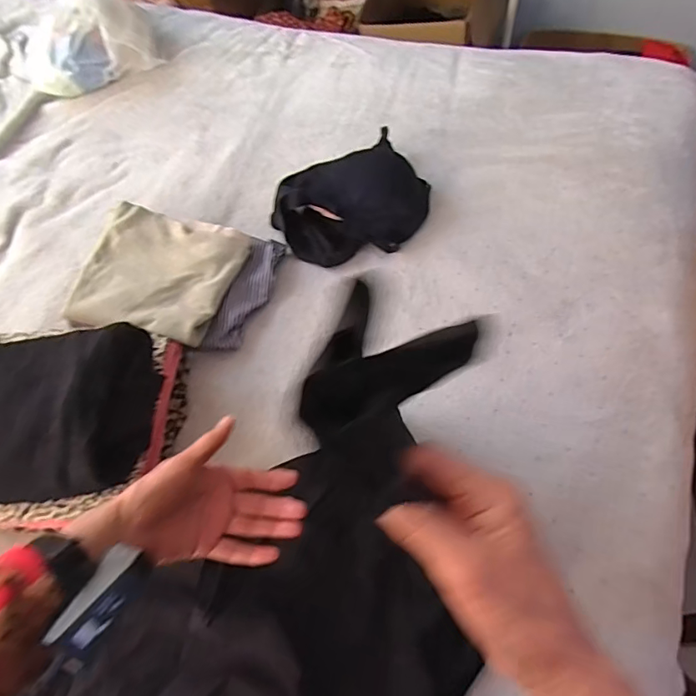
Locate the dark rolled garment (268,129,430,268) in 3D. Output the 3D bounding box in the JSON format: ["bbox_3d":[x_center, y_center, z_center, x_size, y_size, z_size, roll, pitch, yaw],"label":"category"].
[{"bbox_3d":[0.003,-0.212,0.675,0.220,0.061,0.182,-20,62,-8],"label":"dark rolled garment"}]

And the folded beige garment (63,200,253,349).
[{"bbox_3d":[-0.236,-0.094,0.609,0.180,0.031,0.166,12,63,9],"label":"folded beige garment"}]

